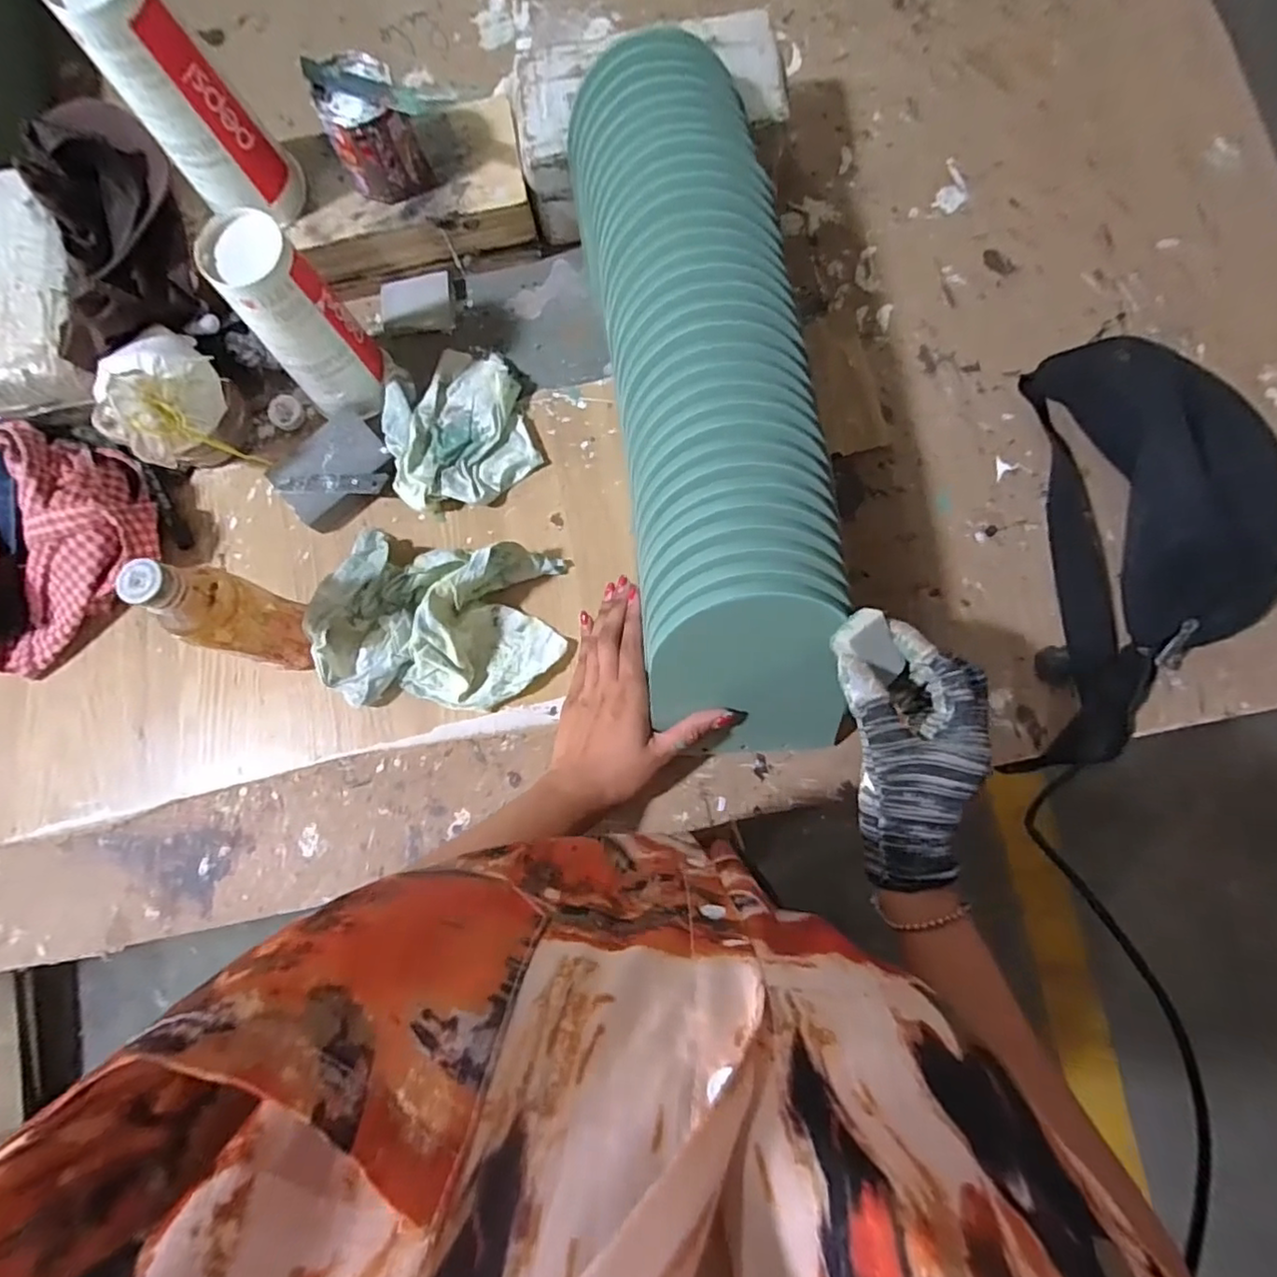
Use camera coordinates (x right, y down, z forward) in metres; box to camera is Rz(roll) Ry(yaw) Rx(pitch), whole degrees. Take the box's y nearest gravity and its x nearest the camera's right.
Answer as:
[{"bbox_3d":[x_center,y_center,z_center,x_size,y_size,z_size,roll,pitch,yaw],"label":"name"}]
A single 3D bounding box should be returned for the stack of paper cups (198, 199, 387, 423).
[{"bbox_3d":[-0.271,-0.257,0.509,0.064,0.152,0.077,-7,81,1],"label":"stack of paper cups"}]

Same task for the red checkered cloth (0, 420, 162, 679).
[{"bbox_3d":[-0.561,-0.108,0.545,0.222,0.061,0.242,-42,82,-4],"label":"red checkered cloth"}]

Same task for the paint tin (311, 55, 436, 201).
[{"bbox_3d":[-0.218,-0.415,0.517,0.062,0.078,0.065,0,82,1],"label":"paint tin"}]

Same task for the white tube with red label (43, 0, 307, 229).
[{"bbox_3d":[-0.334,-0.401,0.468,0.080,0.171,0.066,-37,83,-4],"label":"white tube with red label"}]

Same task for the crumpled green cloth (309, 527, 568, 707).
[{"bbox_3d":[-0.164,-0.014,0.519,0.197,0.062,0.147,7,82,3],"label":"crumpled green cloth"}]

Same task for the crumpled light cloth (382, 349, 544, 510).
[{"bbox_3d":[-0.166,-0.195,0.561,0.122,0.036,0.150,-18,81,0],"label":"crumpled light cloth"}]

